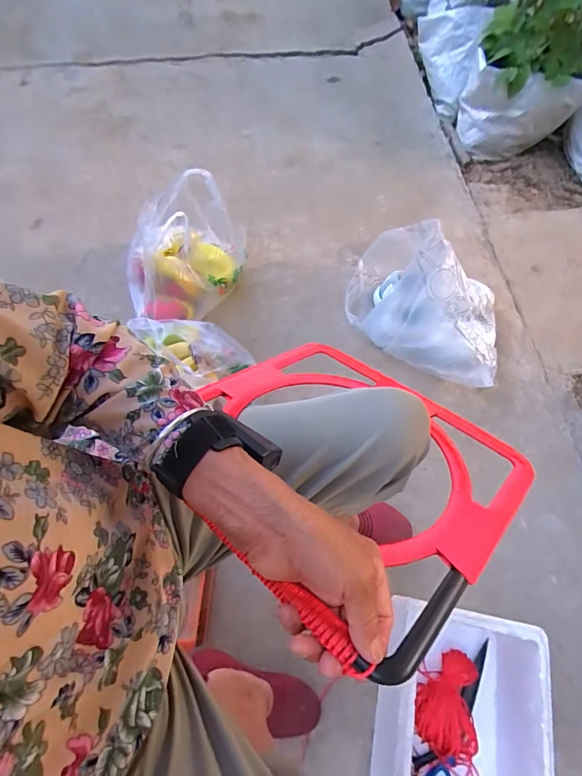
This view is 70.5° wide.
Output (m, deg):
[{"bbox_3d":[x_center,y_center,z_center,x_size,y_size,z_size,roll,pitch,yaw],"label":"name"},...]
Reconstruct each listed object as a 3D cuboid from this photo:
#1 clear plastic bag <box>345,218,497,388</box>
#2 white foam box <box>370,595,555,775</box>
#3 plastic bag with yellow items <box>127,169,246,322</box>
[{"bbox_3d":[0.312,-0.213,0.901,0.371,0.236,0.259,23,67,9],"label":"clear plastic bag"},{"bbox_3d":[0.256,0.538,0.647,0.227,0.168,0.337,12,66,5],"label":"white foam box"},{"bbox_3d":[-0.249,-0.305,0.923,0.261,0.234,0.184,-41,72,-17],"label":"plastic bag with yellow items"}]

